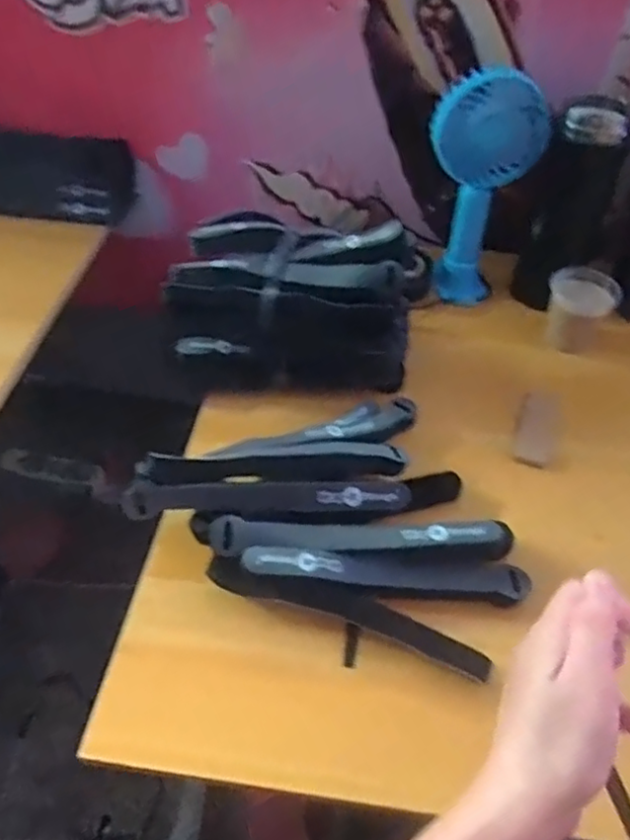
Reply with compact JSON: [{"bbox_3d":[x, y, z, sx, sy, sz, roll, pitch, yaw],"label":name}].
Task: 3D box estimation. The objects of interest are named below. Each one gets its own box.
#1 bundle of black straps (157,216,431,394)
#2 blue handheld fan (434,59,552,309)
[{"bbox_3d":[-0.019,-0.100,0.573,0.215,0.122,0.113,10,49,7],"label":"bundle of black straps"},{"bbox_3d":[0.162,-0.228,0.640,0.106,0.197,0.089,14,50,10],"label":"blue handheld fan"}]

